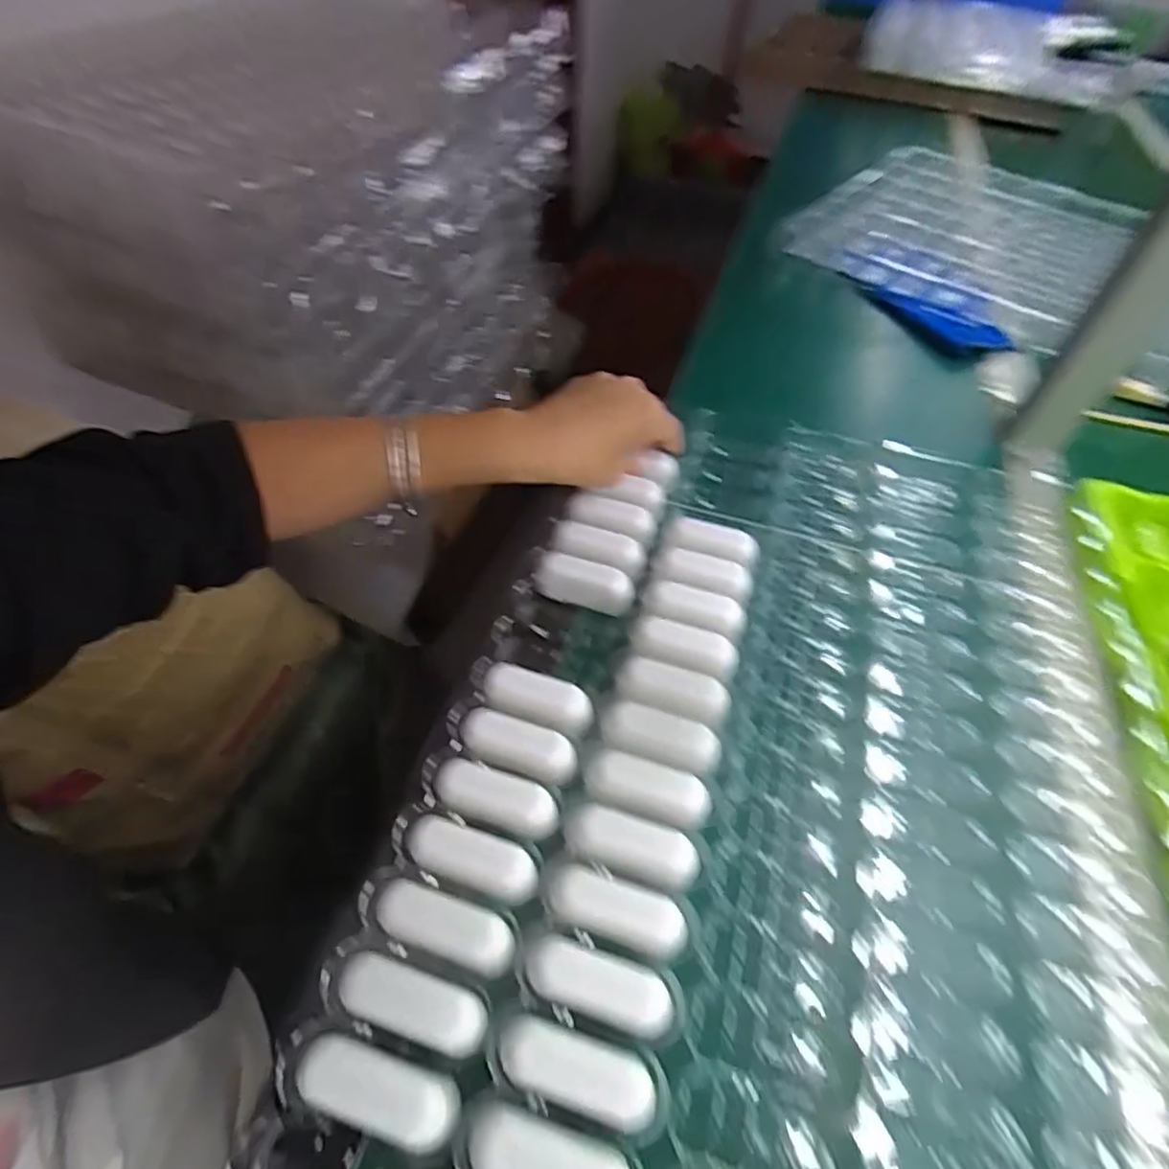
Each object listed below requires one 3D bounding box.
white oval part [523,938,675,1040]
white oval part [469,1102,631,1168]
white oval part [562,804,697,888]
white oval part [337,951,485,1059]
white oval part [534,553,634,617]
[{"bbox_3d":[0.006,0.179,0.271,0.062,0.021,0.025,15,52,10],"label":"white oval part"},{"bbox_3d":[-0.013,0.226,0.236,0.063,0.017,0.025,15,52,10],"label":"white oval part"},{"bbox_3d":[0.023,0.134,0.306,0.064,0.022,0.027,14,52,9],"label":"white oval part"},{"bbox_3d":[-0.073,0.179,0.260,0.062,0.012,0.024,15,52,9],"label":"white oval part"},{"bbox_3d":[0.001,0.001,0.417,0.066,0.030,0.023,11,52,6],"label":"white oval part"}]

